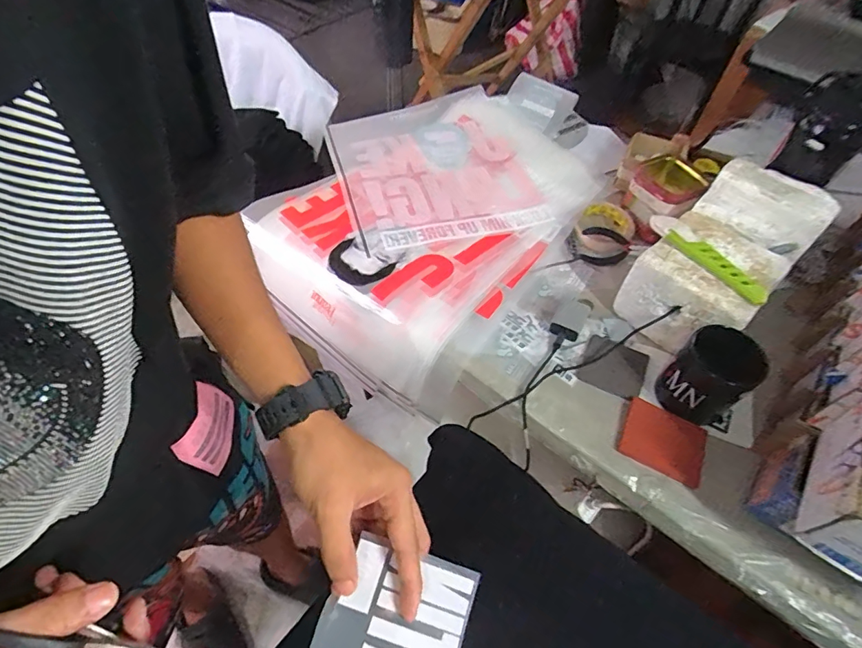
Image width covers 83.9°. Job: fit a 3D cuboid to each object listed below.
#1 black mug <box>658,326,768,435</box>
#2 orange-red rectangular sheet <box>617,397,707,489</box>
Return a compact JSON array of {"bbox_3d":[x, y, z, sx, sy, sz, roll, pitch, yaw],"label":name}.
[{"bbox_3d":[0.324,0.064,0.554,0.078,0.100,0.091,-35,64,-26],"label":"black mug"},{"bbox_3d":[0.270,0.136,0.557,0.090,0.009,0.075,25,55,13],"label":"orange-red rectangular sheet"}]

